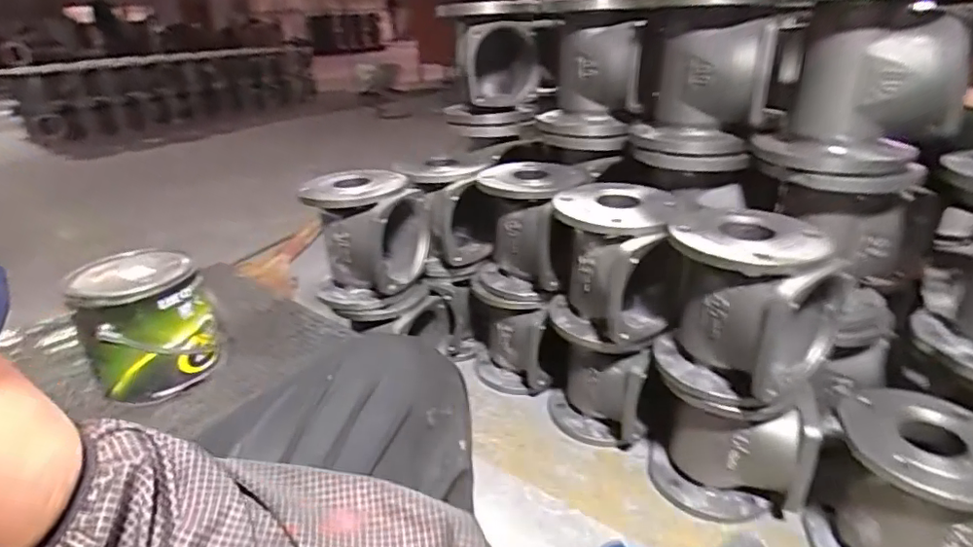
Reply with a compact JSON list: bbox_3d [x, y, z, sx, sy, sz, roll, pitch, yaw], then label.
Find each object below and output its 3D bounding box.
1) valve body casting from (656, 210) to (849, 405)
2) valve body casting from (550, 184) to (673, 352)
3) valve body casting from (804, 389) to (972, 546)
[{"bbox_3d":[0.321,0.043,0.698,0.194,0.196,0.155,22,35,40],"label":"valve body casting"},{"bbox_3d":[0.182,0.000,0.804,0.172,0.212,0.182,3,26,10],"label":"valve body casting"},{"bbox_3d":[0.514,0.282,0.659,0.187,0.210,0.149,4,26,13],"label":"valve body casting"}]

